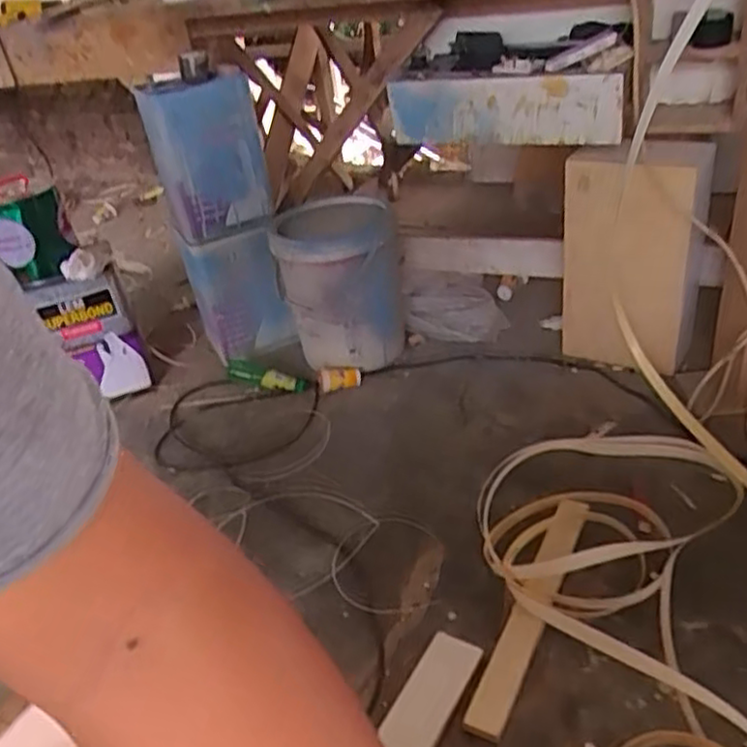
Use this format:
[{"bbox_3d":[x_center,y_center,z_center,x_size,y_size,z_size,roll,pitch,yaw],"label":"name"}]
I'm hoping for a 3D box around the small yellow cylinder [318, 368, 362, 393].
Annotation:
[{"bbox_3d":[-0.081,0.013,1.776,0.127,0.053,0.042,-7,25,-37],"label":"small yellow cylinder"}]

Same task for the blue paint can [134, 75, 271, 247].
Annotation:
[{"bbox_3d":[-0.411,-0.532,1.772,0.258,0.340,0.241,-16,33,-9],"label":"blue paint can"}]

